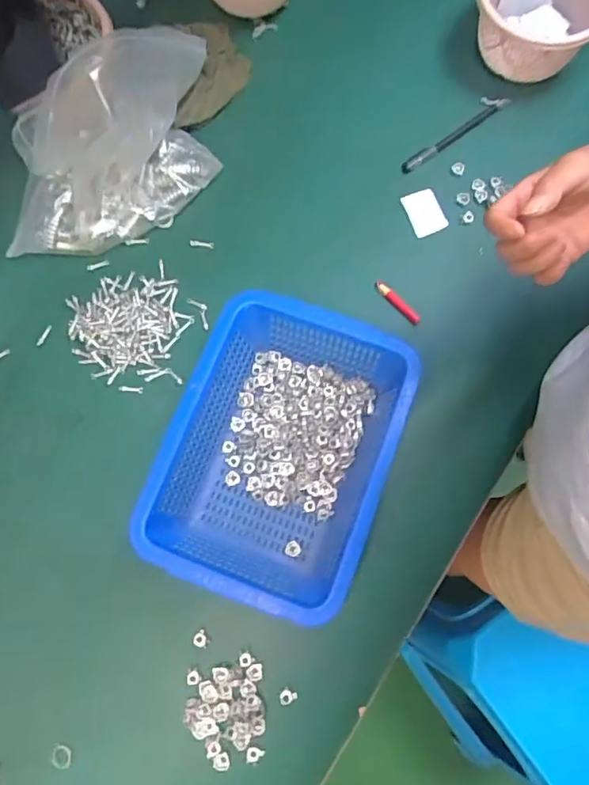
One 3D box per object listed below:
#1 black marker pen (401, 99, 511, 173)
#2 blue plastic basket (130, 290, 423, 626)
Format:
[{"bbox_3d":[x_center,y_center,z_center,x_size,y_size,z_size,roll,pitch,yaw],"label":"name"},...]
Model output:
[{"bbox_3d":[0.195,-0.310,0.675,0.164,0.008,0.016,-35,79,-8],"label":"black marker pen"},{"bbox_3d":[-0.015,0.058,0.536,0.193,0.092,0.266,22,78,5],"label":"blue plastic basket"}]

